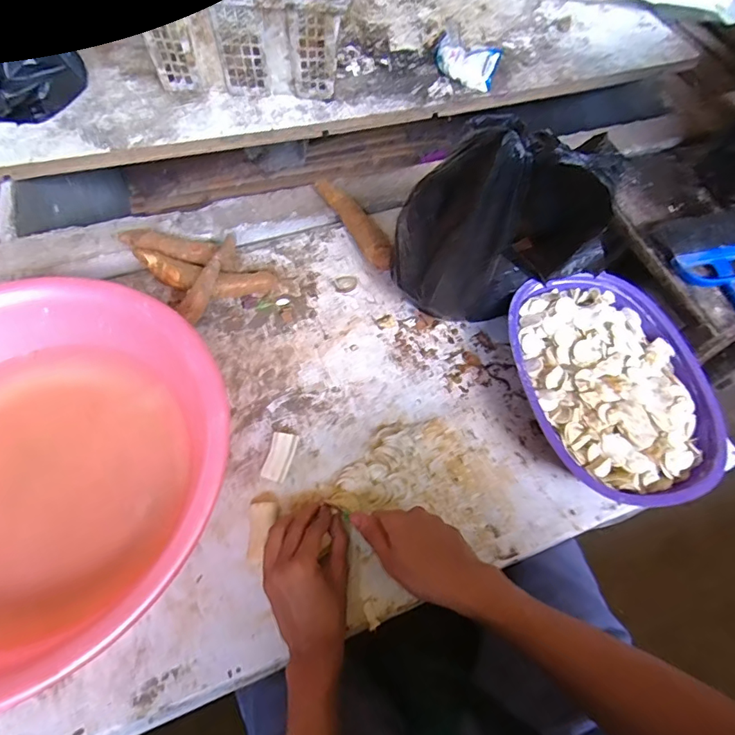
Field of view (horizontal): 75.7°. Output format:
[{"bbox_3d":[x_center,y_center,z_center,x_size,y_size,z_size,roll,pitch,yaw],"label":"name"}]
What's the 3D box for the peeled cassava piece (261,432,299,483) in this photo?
[{"bbox_3d":[-0.102,0.108,0.560,0.029,0.020,0.058,12,57,3],"label":"peeled cassava piece"}]

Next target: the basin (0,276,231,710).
[{"bbox_3d":[-0.355,0.107,0.492,0.412,0.114,0.402,2,57,-3],"label":"basin"}]

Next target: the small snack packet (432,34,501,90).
[{"bbox_3d":[0.178,-0.568,0.889,0.134,0.071,0.049,29,60,14],"label":"small snack packet"}]

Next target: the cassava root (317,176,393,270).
[{"bbox_3d":[-0.016,-0.222,0.733,0.046,0.043,0.202,-25,64,-15],"label":"cassava root"}]

